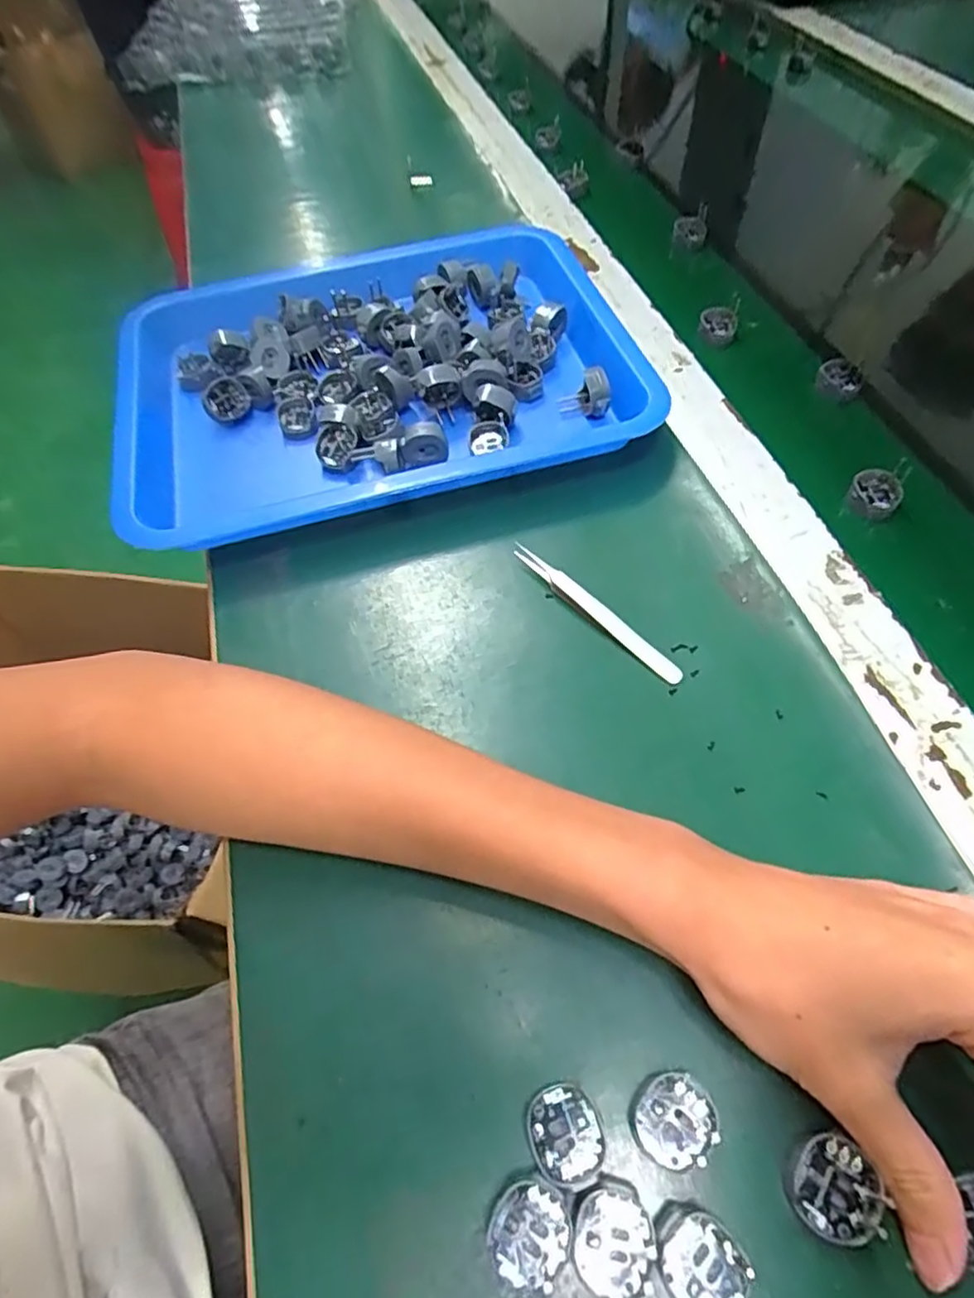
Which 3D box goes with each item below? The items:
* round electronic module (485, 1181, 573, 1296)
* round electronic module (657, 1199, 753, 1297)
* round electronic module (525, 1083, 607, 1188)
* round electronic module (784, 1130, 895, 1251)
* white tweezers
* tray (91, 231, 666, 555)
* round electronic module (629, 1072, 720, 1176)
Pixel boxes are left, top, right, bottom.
[{"bbox_3d":[0.014,0.188,0.211,0.026,0.006,0.027,-2,56,3],"label":"round electronic module"},{"bbox_3d":[0.066,0.190,0.204,0.024,0.005,0.030,-27,58,-13],"label":"round electronic module"},{"bbox_3d":[0.027,0.164,0.223,0.024,0.004,0.028,-15,56,-6],"label":"round electronic module"},{"bbox_3d":[0.110,0.174,0.213,0.026,0.010,0.028,-2,56,3],"label":"round electronic module"},{"bbox_3d":[0.055,-0.022,0.344,0.010,0.012,0.114,-38,61,-19],"label":"white tweezers"},{"bbox_3d":[-0.079,-0.187,0.438,0.326,0.054,0.251,-15,56,-6],"label":"tray"},{"bbox_3d":[0.063,0.160,0.224,0.028,0.010,0.026,-2,56,3],"label":"round electronic module"}]

